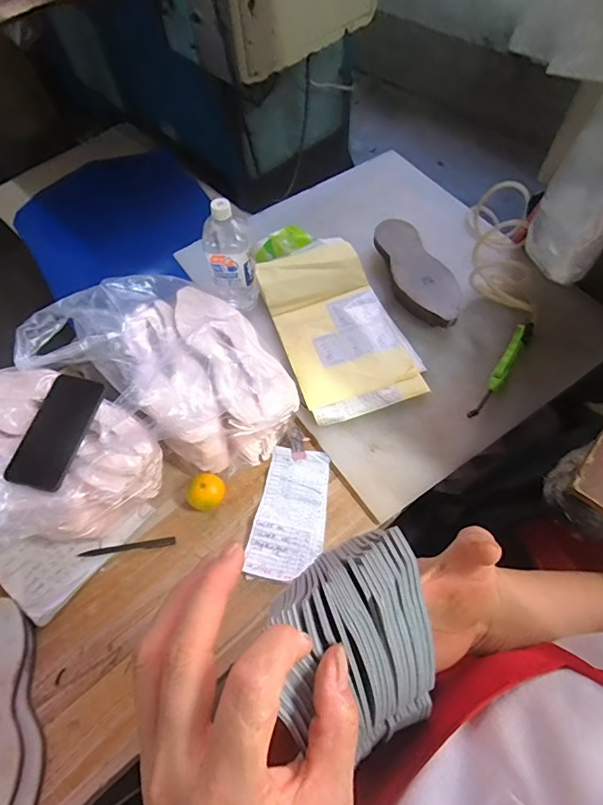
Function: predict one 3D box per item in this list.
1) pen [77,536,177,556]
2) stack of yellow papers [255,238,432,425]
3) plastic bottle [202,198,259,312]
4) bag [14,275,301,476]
[{"bbox_3d":[-0.260,0.218,0.671,0.140,0.014,0.012,-10,60,-3],"label":"pen"},{"bbox_3d":[0.064,-0.140,0.818,0.205,0.034,0.354,-21,67,-7],"label":"stack of yellow papers"},{"bbox_3d":[-0.124,-0.260,0.783,0.081,0.198,0.083,-11,60,-4],"label":"plastic bottle"},{"bbox_3d":[-0.200,-0.061,0.732,0.383,0.166,0.237,23,64,15],"label":"bag"}]

